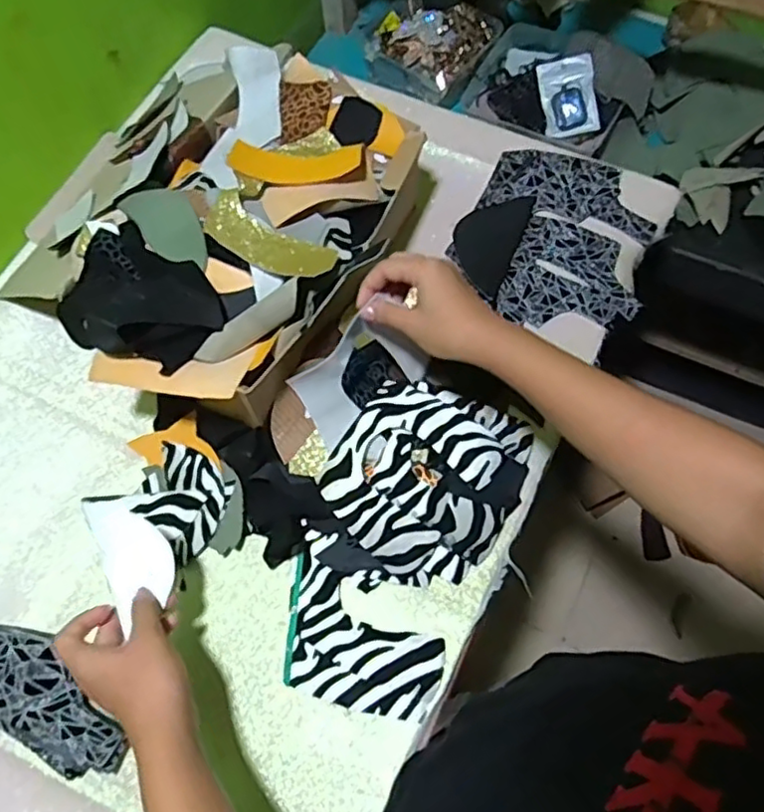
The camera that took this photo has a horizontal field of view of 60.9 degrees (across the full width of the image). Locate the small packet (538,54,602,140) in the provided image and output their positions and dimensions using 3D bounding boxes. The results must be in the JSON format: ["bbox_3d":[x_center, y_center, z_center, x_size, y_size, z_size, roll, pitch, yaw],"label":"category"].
[{"bbox_3d":[0.247,-0.409,0.860,0.068,0.010,0.102,-9,98,16],"label":"small packet"}]

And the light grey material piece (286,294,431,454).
[{"bbox_3d":[-0.018,-0.031,0.562,0.111,0.097,0.051,-35,69,-14],"label":"light grey material piece"}]

